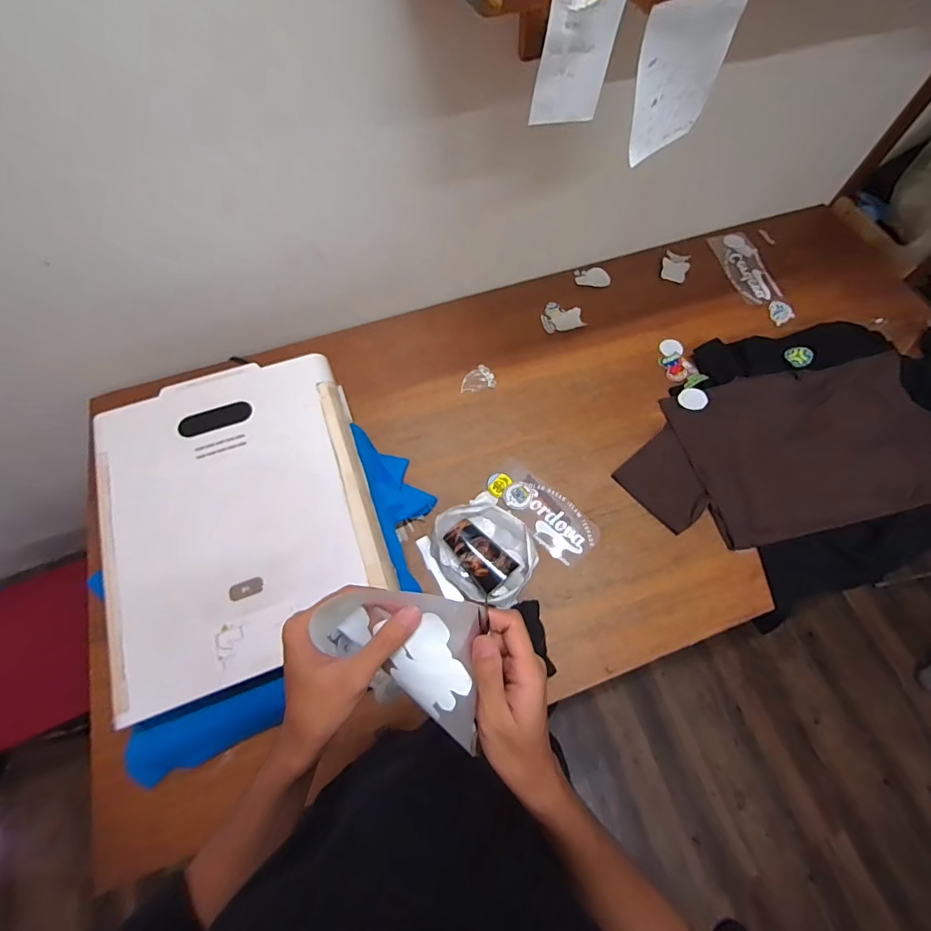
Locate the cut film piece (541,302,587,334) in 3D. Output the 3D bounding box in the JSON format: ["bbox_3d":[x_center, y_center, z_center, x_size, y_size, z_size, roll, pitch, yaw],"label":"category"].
[{"bbox_3d":[0.236,-0.368,1.065,0.099,0.012,0.087,-9,66,-4],"label":"cut film piece"}]

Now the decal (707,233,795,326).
[{"bbox_3d":[0.756,-0.497,1.135,0.111,0.010,0.311,-13,66,-6],"label":"decal"}]

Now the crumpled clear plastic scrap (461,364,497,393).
[{"bbox_3d":[0.024,-0.200,0.994,0.080,0.007,0.065,-17,67,-8],"label":"crumpled clear plastic scrap"}]

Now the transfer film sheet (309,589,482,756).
[{"bbox_3d":[-0.051,0.147,0.322,0.125,0.053,0.105,10,92,0],"label":"transfer film sheet"}]

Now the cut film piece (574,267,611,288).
[{"bbox_3d":[0.329,-0.489,1.122,0.088,0.005,0.070,3,66,8],"label":"cut film piece"}]

